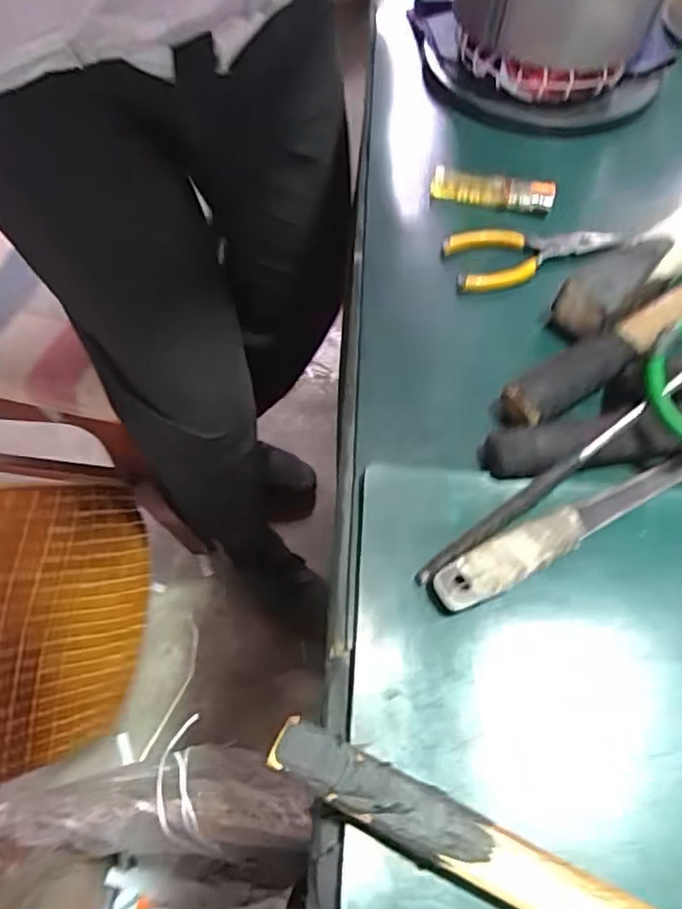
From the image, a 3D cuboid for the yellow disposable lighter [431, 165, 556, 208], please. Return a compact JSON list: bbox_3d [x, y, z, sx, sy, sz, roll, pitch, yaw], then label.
[{"bbox_3d":[0.107,-0.188,0.440,0.084,0.015,0.017,15,60,9],"label":"yellow disposable lighter"}]

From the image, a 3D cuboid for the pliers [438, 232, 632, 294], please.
[{"bbox_3d":[0.129,-0.132,0.408,0.116,0.018,0.035,-5,59,-3],"label":"pliers"}]

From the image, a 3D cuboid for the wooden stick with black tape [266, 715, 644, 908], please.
[{"bbox_3d":[0.091,0.164,0.220,0.255,0.022,0.021,23,62,14],"label":"wooden stick with black tape"}]

